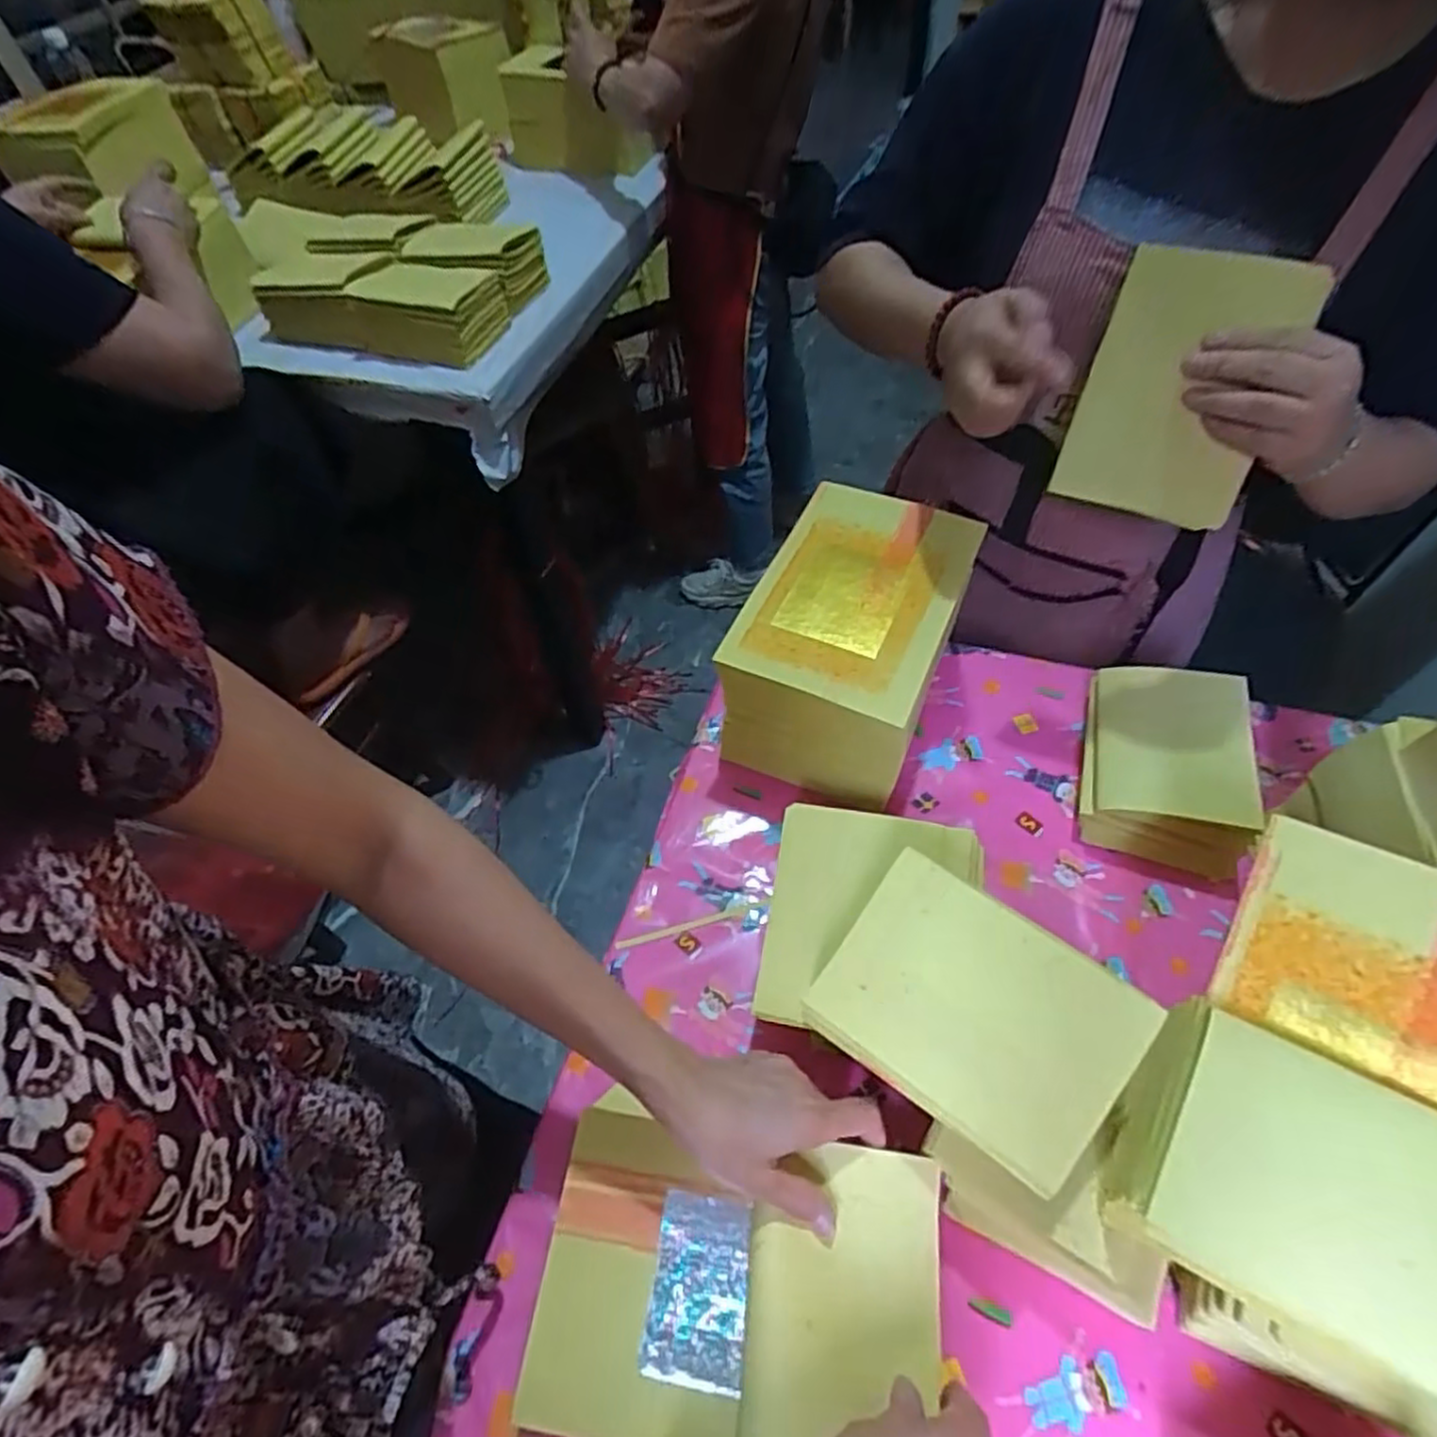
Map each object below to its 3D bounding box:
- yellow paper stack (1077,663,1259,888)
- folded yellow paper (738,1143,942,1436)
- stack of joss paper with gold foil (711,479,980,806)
[{"bbox_3d":[0.379,0.033,0.636,0.114,0.087,0.162,13,54,9],"label":"yellow paper stack"},{"bbox_3d":[0.072,0.333,0.426,0.110,0.012,0.152,5,54,3],"label":"folded yellow paper"},{"bbox_3d":[0.112,-0.064,0.673,0.157,0.164,0.219,20,56,13],"label":"stack of joss paper with gold foil"}]

